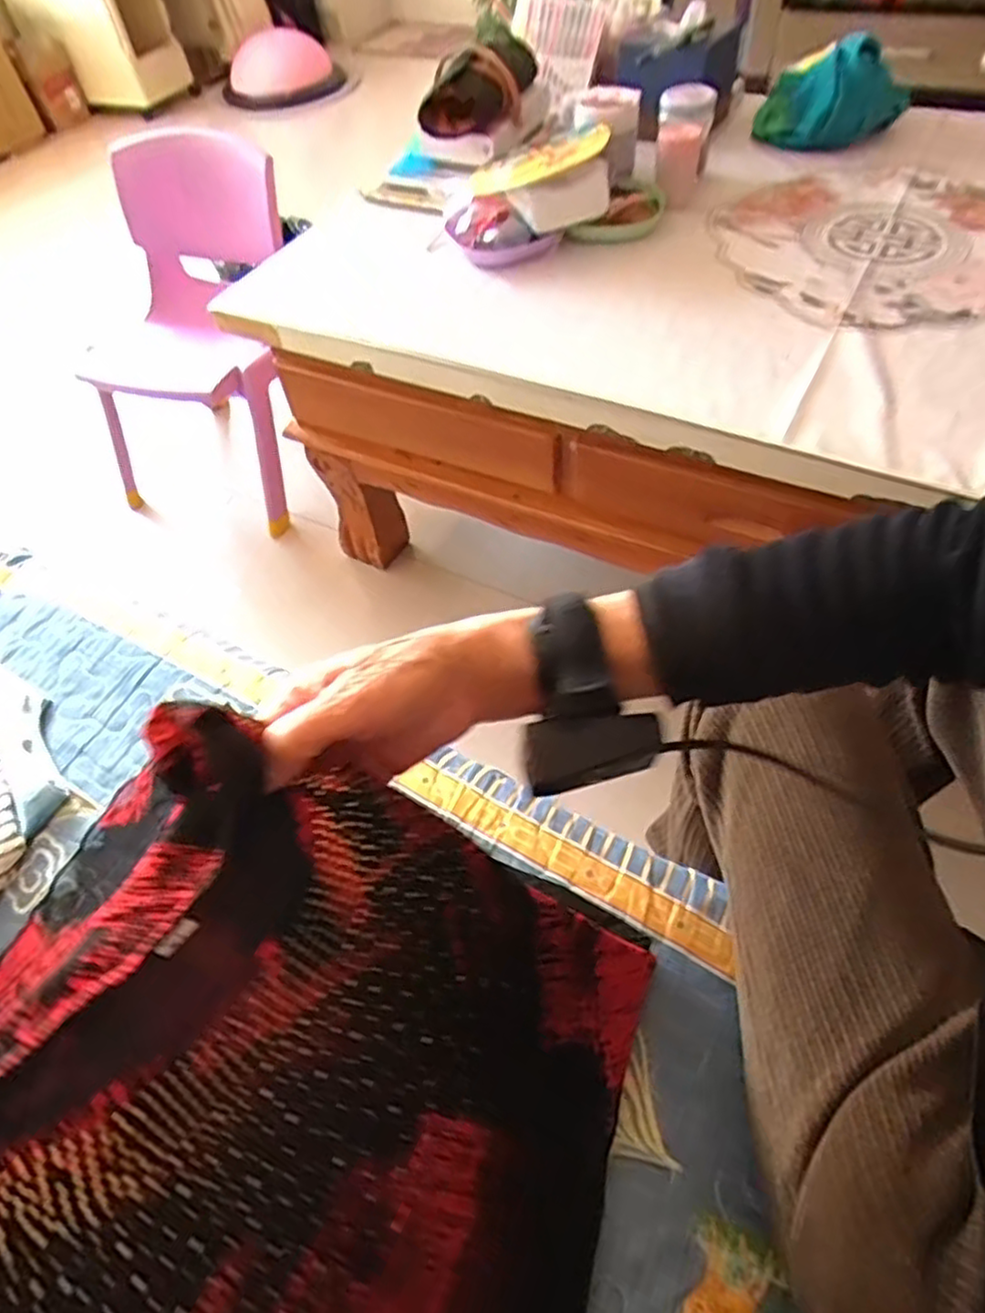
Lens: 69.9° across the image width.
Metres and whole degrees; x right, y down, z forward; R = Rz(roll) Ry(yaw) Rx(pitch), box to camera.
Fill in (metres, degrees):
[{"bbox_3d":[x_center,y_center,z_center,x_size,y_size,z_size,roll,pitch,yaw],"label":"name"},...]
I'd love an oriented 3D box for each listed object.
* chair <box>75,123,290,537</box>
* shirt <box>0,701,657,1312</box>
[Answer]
[{"bbox_3d":[-0.485,-0.513,1.138,0.347,0.430,0.361,9,56,12],"label":"chair"},{"bbox_3d":[-0.048,0.180,0.312,0.032,0.319,0.241,-20,35,47],"label":"shirt"}]

